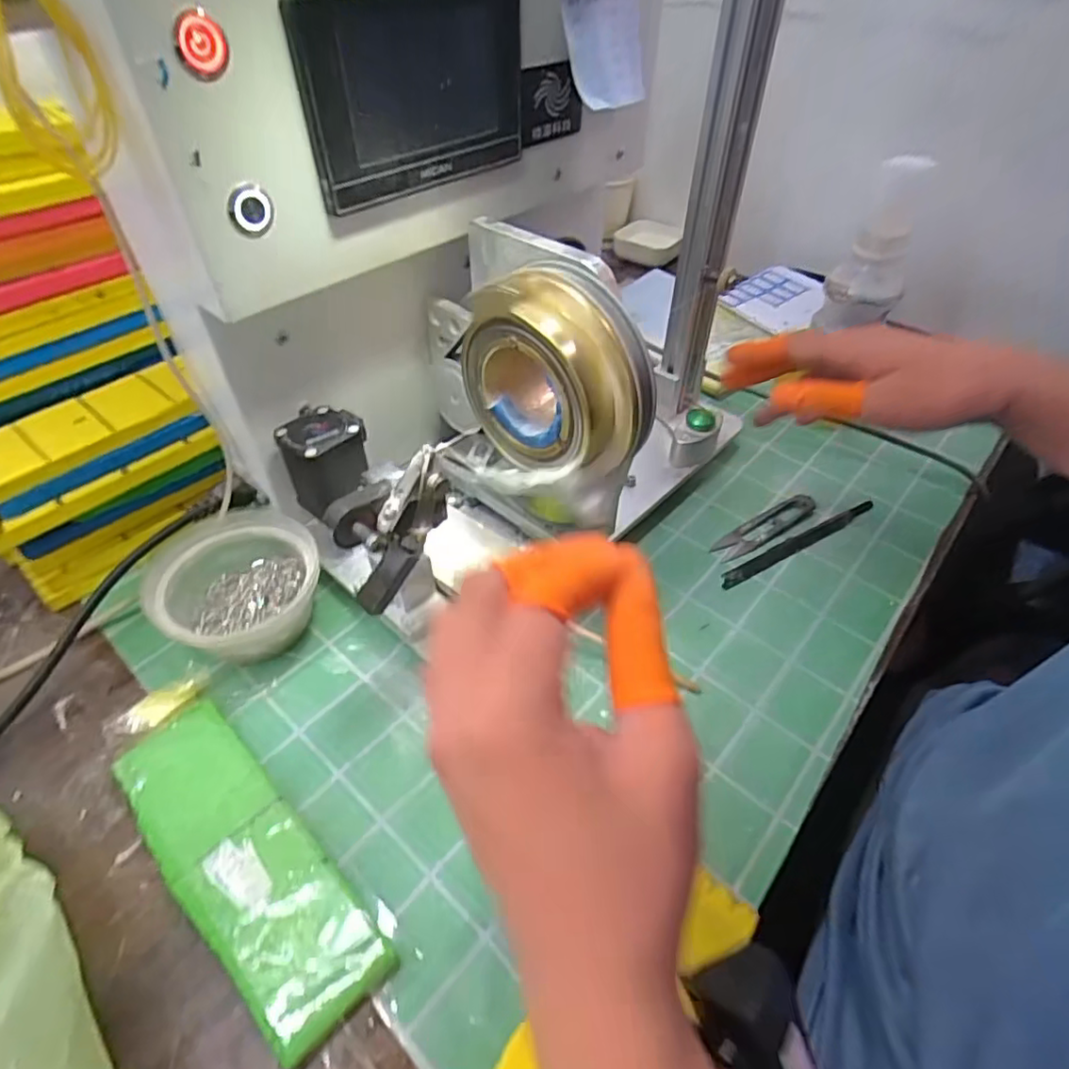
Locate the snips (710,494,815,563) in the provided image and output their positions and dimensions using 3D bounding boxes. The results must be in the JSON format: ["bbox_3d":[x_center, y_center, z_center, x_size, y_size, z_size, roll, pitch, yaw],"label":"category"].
[{"bbox_3d":[0.179,-0.007,0.475,0.102,0.007,0.024,-25,50,-24],"label":"snips"}]

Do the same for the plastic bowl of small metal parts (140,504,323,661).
[{"bbox_3d":[-0.194,0.034,0.402,0.096,0.058,0.103,0,44,0],"label":"plastic bowl of small metal parts"}]

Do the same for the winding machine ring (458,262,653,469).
[{"bbox_3d":[0.013,-0.087,0.336,0.048,0.095,0.100,-34,55,-30],"label":"winding machine ring"}]

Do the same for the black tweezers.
[{"bbox_3d":[0.199,0.005,0.461,0.149,0.008,0.011,-22,48,-22],"label":"black tweezers"}]

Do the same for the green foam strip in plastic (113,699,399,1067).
[{"bbox_3d":[-0.146,0.158,0.304,0.183,0.014,0.056,34,53,30],"label":"green foam strip in plastic"}]

